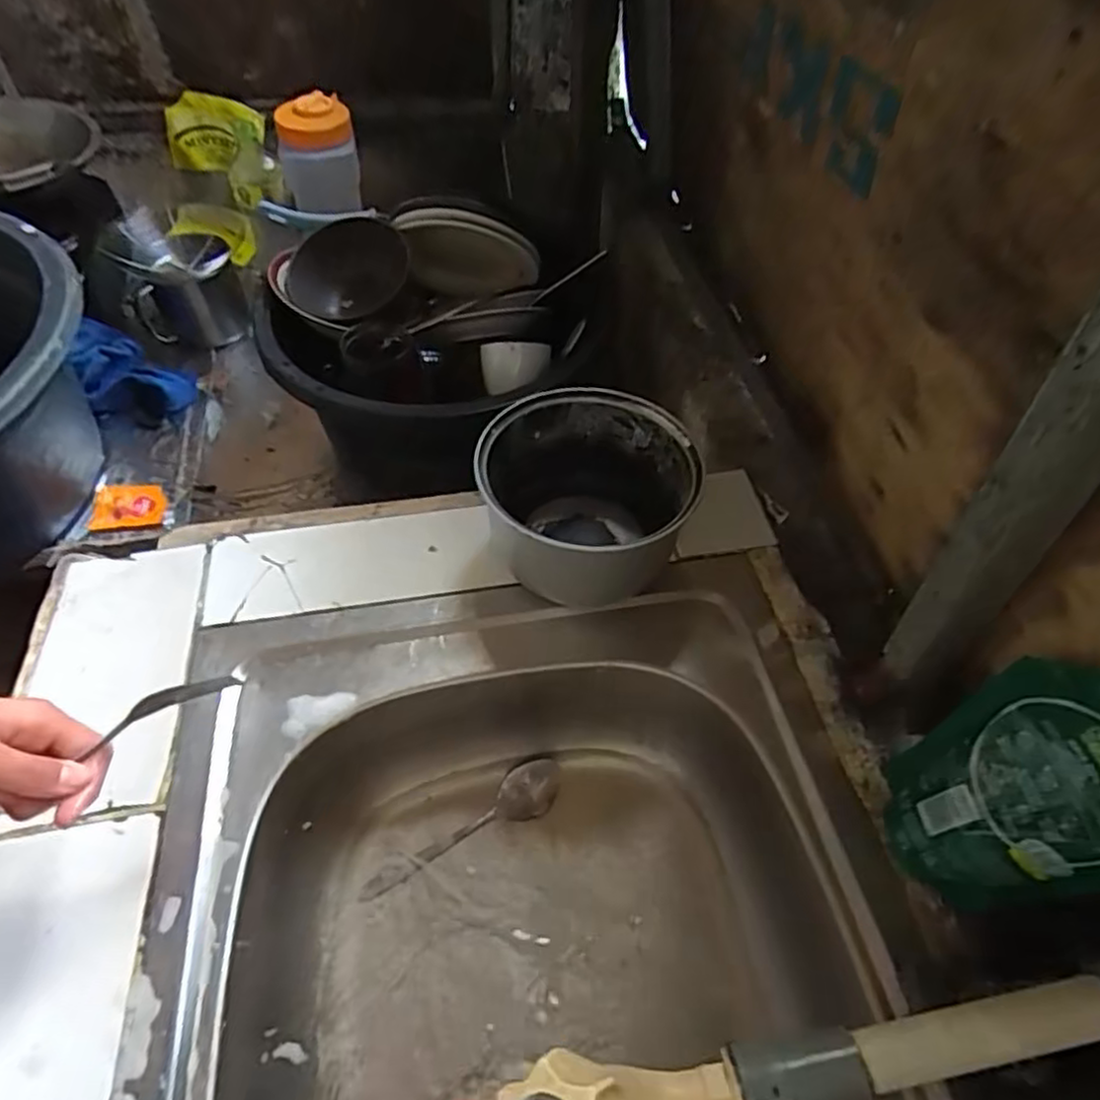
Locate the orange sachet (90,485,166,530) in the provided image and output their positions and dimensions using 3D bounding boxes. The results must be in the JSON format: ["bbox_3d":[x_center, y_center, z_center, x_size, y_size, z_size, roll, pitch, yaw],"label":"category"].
[{"bbox_3d":[-0.521,-0.053,0.834,0.087,0.009,0.058,-6,67,-5],"label":"orange sachet"}]

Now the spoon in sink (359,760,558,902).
[{"bbox_3d":[-0.071,0.222,0.544,0.173,0.018,0.040,-21,56,-16],"label":"spoon in sink"}]

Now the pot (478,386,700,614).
[{"bbox_3d":[0.033,-0.045,0.566,0.168,0.109,0.159,1,51,-1],"label":"pot"}]

